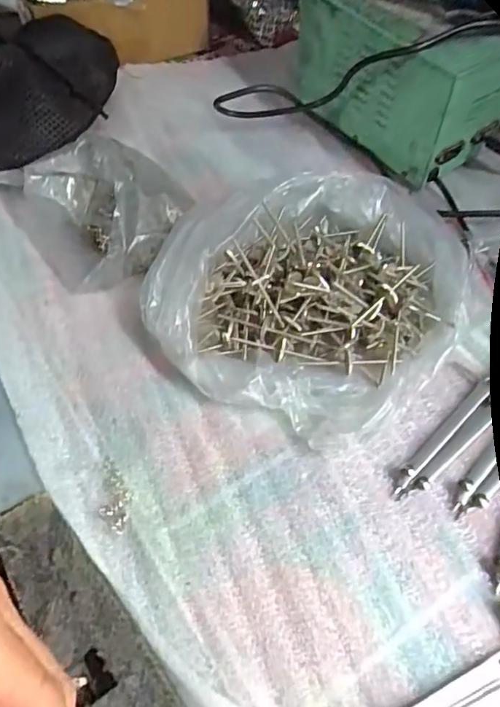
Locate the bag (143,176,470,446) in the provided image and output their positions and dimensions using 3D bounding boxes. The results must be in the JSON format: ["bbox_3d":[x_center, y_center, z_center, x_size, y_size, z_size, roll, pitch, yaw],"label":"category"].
[{"bbox_3d":[0.035,-0.043,0.359,0.186,0.037,0.183,25,59,16],"label":"bag"}]

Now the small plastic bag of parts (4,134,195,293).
[{"bbox_3d":[-0.104,-0.111,0.401,0.109,0.041,0.120,-30,61,-19],"label":"small plastic bag of parts"}]

